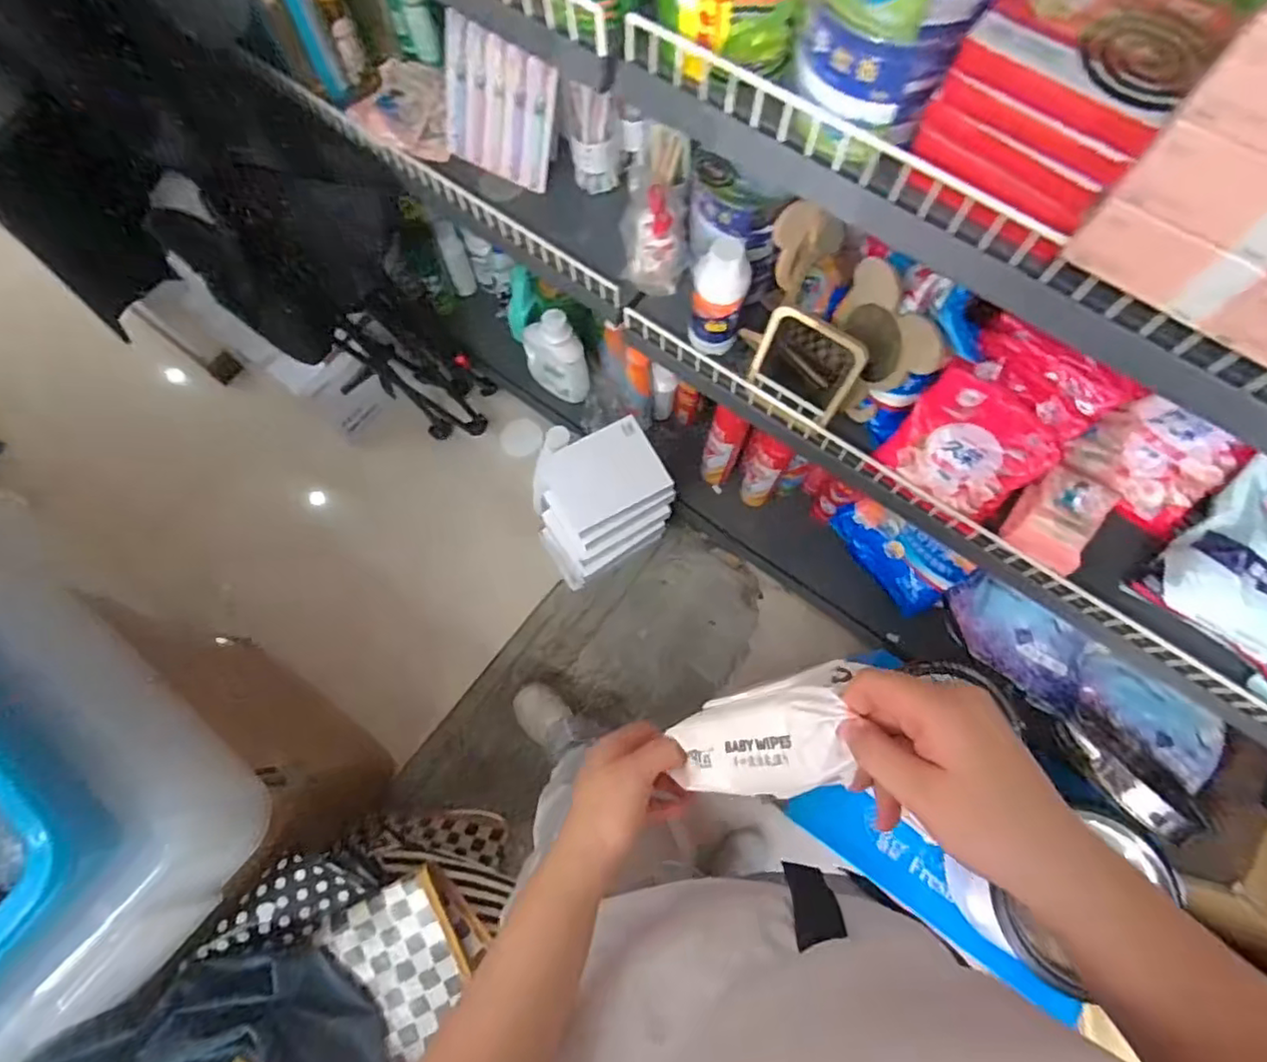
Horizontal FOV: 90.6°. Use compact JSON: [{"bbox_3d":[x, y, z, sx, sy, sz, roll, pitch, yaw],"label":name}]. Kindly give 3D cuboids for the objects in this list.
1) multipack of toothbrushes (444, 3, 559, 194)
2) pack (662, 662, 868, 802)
[{"bbox_3d":[-0.198,-0.613,0.909,0.175,0.178,0.017,25,46,8],"label":"multipack of toothbrushes"},{"bbox_3d":[0.080,0.129,0.387,0.037,0.132,0.064,11,55,-37],"label":"pack"}]

